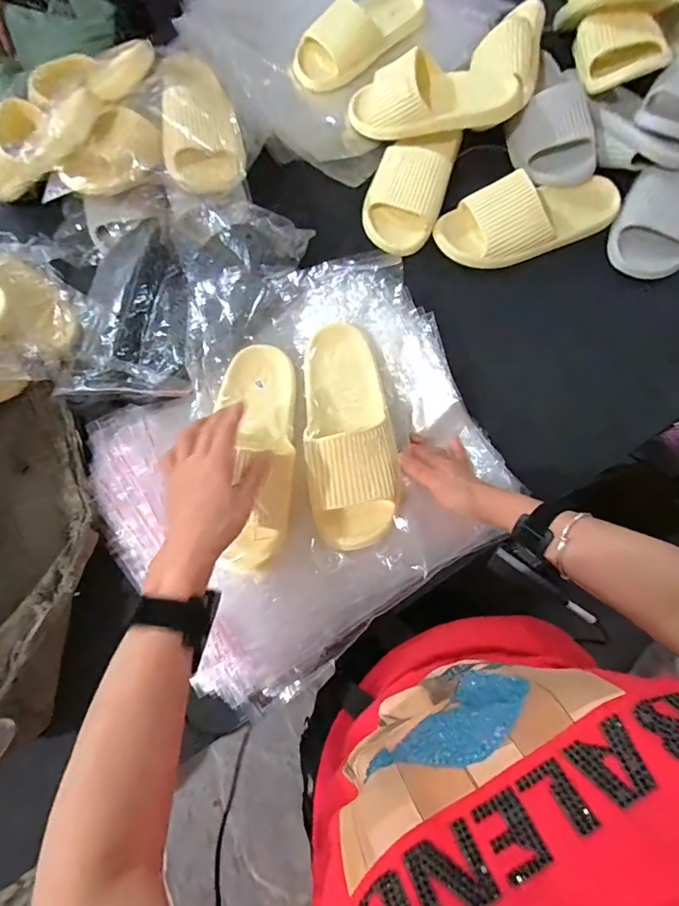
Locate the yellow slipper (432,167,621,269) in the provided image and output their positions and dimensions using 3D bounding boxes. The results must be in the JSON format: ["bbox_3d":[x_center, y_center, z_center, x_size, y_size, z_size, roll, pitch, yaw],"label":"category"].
[{"bbox_3d":[0.280,-0.342,0.673,0.274,0.066,0.107,-17,75,-4],"label":"yellow slipper"}]

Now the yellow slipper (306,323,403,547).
[{"bbox_3d":[0.012,-0.026,0.536,0.102,0.076,0.253,-6,75,-1],"label":"yellow slipper"}]

